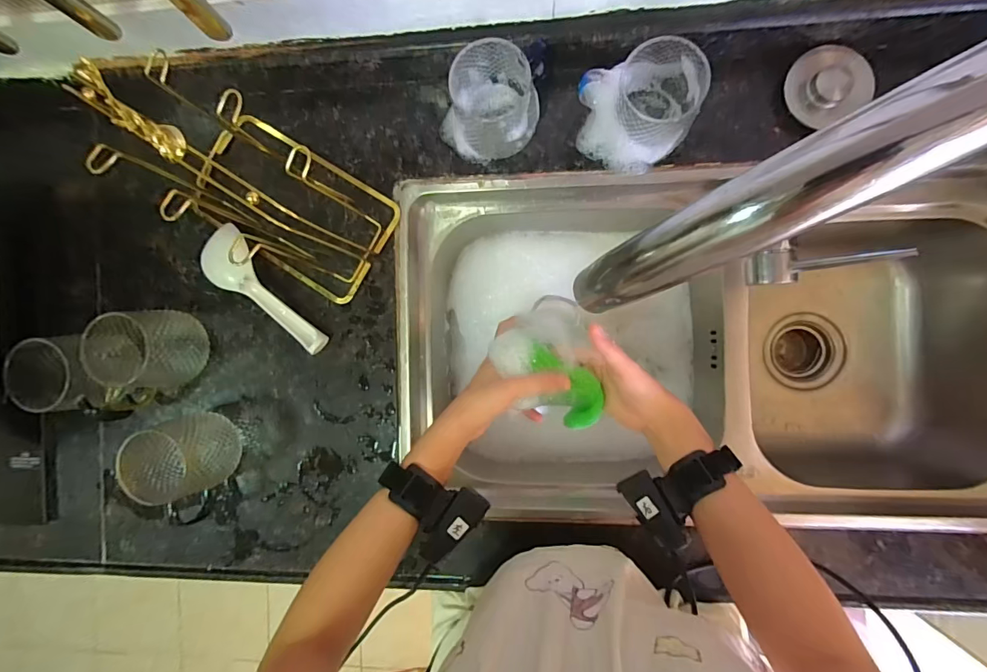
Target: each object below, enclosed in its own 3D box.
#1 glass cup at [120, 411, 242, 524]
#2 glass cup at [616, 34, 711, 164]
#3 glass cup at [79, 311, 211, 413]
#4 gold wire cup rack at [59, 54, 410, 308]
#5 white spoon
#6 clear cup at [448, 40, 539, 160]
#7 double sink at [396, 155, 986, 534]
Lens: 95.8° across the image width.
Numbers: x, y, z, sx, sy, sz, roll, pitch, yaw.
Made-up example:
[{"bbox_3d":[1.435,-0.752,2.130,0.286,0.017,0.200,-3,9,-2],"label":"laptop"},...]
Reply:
[{"bbox_3d":[-0.333,0.145,0.489,0.081,0.085,0.106,-23,88,3],"label":"glass cup"},{"bbox_3d":[0.162,-0.235,0.448,0.078,0.089,0.097,22,91,4],"label":"glass cup"},{"bbox_3d":[-0.382,0.025,0.491,0.089,0.087,0.099,-8,89,4],"label":"glass cup"},{"bbox_3d":[-0.255,-0.161,0.410,0.264,0.231,0.130,33,92,4],"label":"gold wire cup rack"},{"bbox_3d":[-0.267,-0.048,0.506,0.188,0.037,0.058,43,92,4],"label":"white spoon"},{"bbox_3d":[0.004,-0.243,0.464,0.084,0.083,0.088,0,89,4],"label":"clear cup"},{"bbox_3d":[0.259,0.016,0.584,0.722,0.209,0.402,-1,90,6],"label":"double sink"}]

